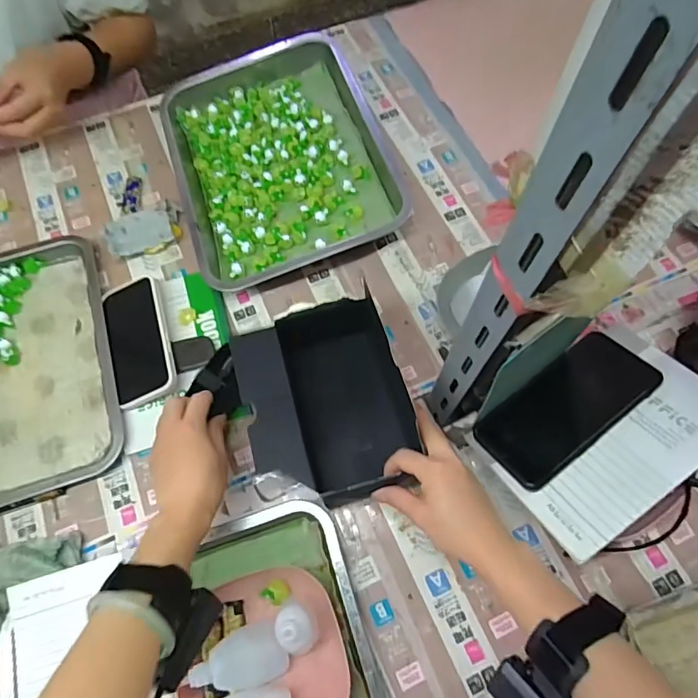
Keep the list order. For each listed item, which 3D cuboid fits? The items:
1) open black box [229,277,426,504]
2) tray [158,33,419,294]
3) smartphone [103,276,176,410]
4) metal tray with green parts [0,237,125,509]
[{"bbox_3d":[-0.020,0.054,0.485,0.155,0.068,0.189,-17,67,-4],"label":"open black box"},{"bbox_3d":[-0.093,-0.261,0.632,0.262,0.048,0.339,-19,67,-5],"label":"tray"},{"bbox_3d":[-0.237,-0.011,0.544,0.071,0.013,0.150,-26,68,9],"label":"smartphone"},{"bbox_3d":[-0.377,0.015,0.545,0.208,0.023,0.305,-19,67,-5],"label":"metal tray with green parts"}]

